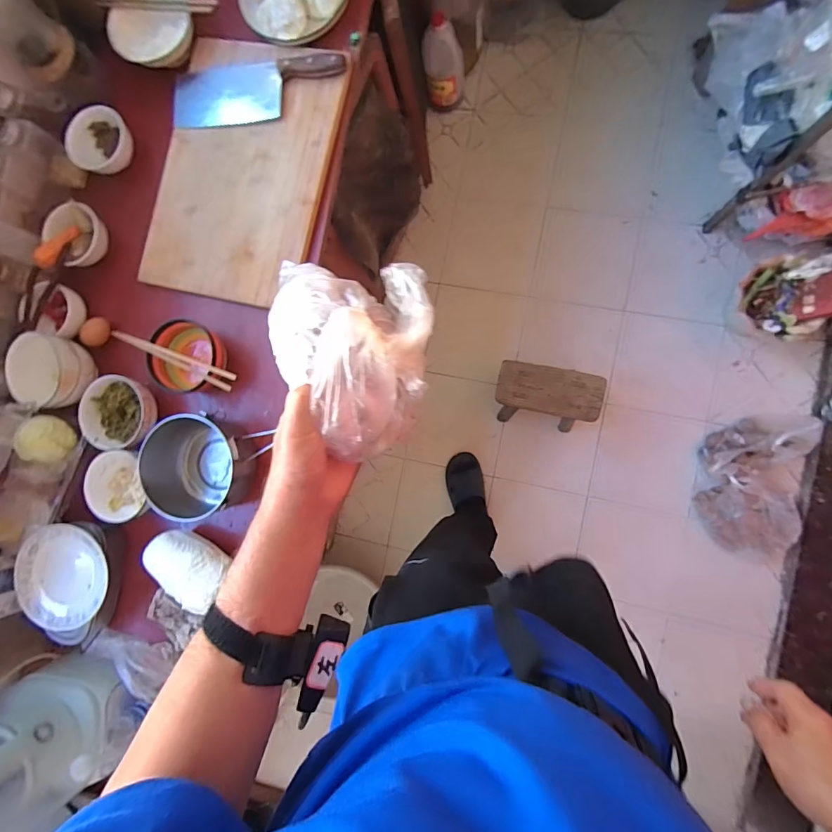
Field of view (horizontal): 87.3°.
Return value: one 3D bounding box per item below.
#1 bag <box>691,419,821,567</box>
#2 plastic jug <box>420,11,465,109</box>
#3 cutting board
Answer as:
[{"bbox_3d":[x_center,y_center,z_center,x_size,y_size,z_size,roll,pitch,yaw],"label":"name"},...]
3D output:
[{"bbox_3d":[0.958,0.204,1.238,0.242,0.134,0.406,3,87,6],"label":"bag"},{"bbox_3d":[0.091,-1.117,1.396,0.126,0.259,0.118,1,87,6],"label":"plastic jug"},{"bbox_3d":[-0.309,-0.434,0.769,0.308,0.028,0.456,11,88,7],"label":"cutting board"}]

